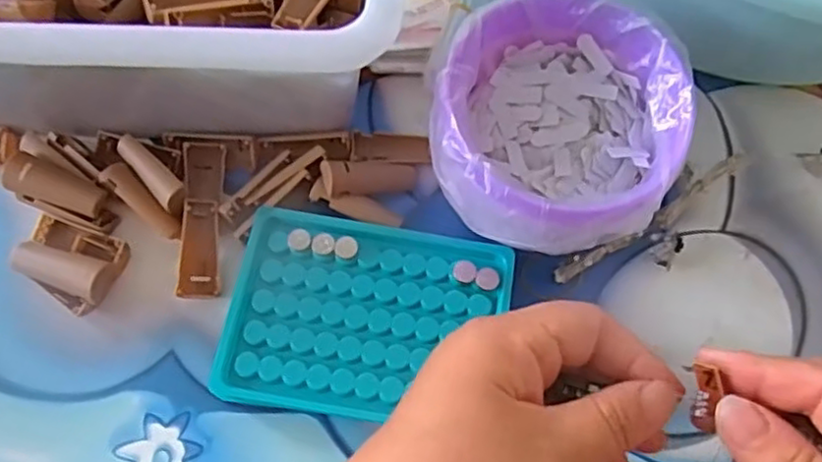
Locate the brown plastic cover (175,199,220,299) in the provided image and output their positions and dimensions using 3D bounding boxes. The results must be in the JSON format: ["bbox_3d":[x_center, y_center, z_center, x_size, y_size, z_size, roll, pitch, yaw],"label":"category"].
[{"bbox_3d":[-0.108,0.009,0.347,0.019,0.012,0.049,-2,70,-1],"label":"brown plastic cover"}]

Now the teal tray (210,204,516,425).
[{"bbox_3d":[-0.022,0.043,0.334,0.130,0.016,0.097,10,70,3],"label":"teal tray"}]

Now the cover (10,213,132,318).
[{"bbox_3d":[-0.174,0.014,0.339,0.051,0.017,0.040,24,72,8],"label":"cover"}]

